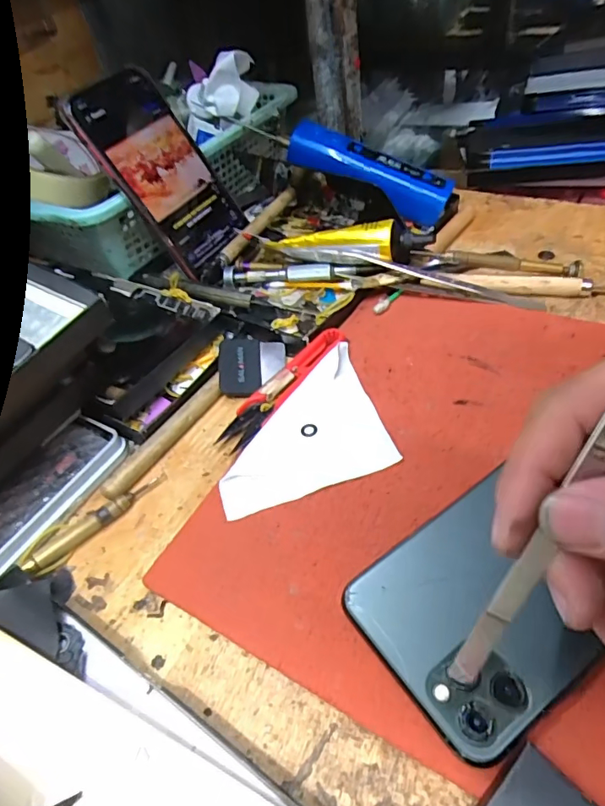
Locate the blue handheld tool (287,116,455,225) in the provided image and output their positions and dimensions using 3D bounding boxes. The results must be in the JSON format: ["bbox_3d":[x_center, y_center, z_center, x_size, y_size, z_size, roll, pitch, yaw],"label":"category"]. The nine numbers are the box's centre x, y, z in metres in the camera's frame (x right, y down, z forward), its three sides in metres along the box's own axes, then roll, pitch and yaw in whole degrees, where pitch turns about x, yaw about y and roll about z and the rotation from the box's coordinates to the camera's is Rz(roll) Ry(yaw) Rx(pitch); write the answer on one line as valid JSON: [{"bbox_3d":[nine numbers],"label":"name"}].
[{"bbox_3d":[0.051,-0.180,0.402,0.130,0.033,0.022,25,51,3],"label":"blue handheld tool"}]

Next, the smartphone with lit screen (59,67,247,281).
[{"bbox_3d":[-0.096,-0.160,0.363,0.007,0.132,0.071,-2,40,52],"label":"smartphone with lit screen"}]

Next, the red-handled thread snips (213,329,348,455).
[{"bbox_3d":[-0.010,-0.011,0.300,0.022,0.017,0.099,27,56,30],"label":"red-handled thread snips"}]

